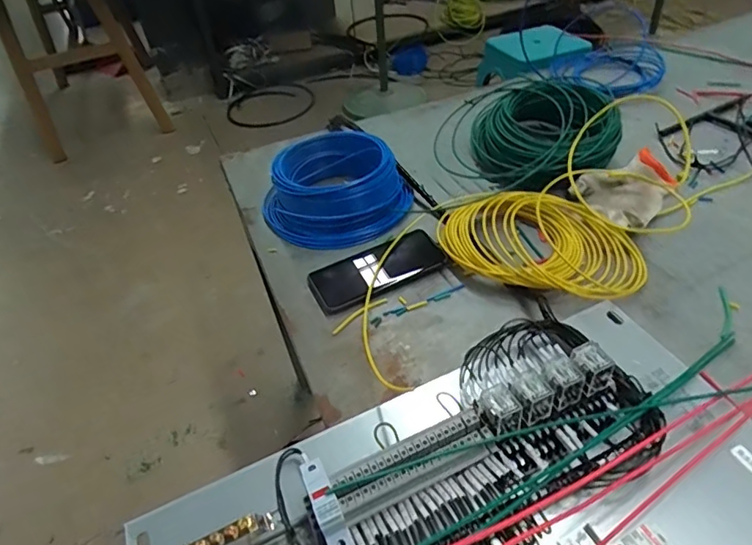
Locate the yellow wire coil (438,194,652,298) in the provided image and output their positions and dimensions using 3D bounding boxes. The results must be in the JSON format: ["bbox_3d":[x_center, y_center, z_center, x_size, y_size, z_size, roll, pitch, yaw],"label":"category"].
[{"bbox_3d":[0.196,-0.042,0.620,0.225,0.050,0.195,-11,42,-3],"label":"yellow wire coil"}]

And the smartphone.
[{"bbox_3d":[0.003,-0.006,0.636,0.167,0.014,0.080,-24,45,-18],"label":"smartphone"}]

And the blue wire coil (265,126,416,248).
[{"bbox_3d":[-0.058,-0.117,0.719,0.193,0.074,0.172,-25,45,-18],"label":"blue wire coil"}]

